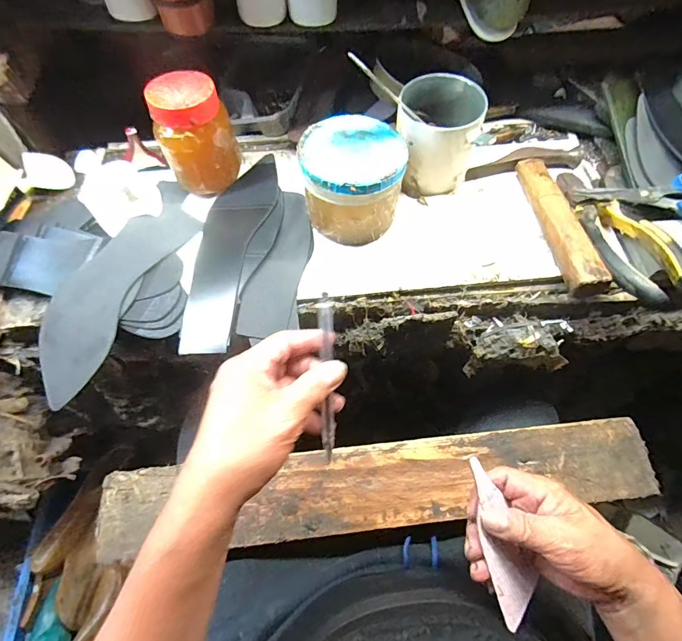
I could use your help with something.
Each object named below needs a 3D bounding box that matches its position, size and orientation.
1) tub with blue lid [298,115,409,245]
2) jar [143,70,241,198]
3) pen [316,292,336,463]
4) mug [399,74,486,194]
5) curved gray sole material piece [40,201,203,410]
[{"bbox_3d":[0.012,-0.151,0.425,0.107,0.085,0.111,-4,65,0],"label":"tub with blue lid"},{"bbox_3d":[-0.161,-0.207,0.444,0.079,0.098,0.070,-21,66,-7],"label":"jar"},{"bbox_3d":[-0.011,0.045,0.327,0.013,0.012,0.132,-2,84,2],"label":"pen"},{"bbox_3d":[0.106,-0.203,0.445,0.088,0.091,0.080,5,66,5],"label":"mug"},{"bbox_3d":[-0.243,-0.030,0.433,0.083,0.045,0.241,23,68,12],"label":"curved gray sole material piece"}]

